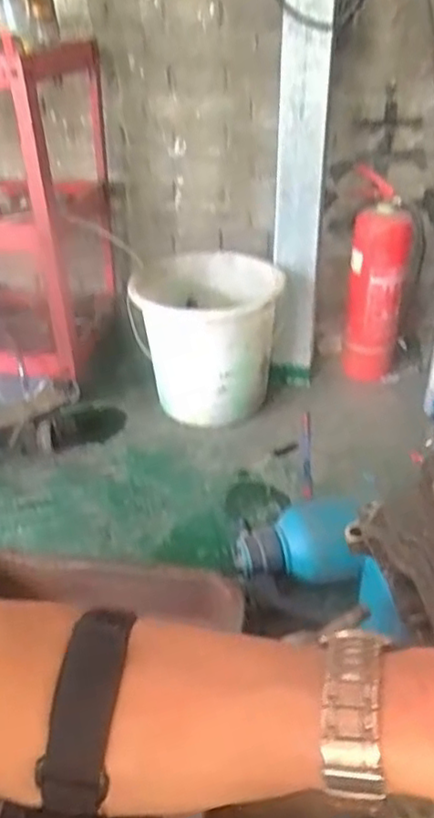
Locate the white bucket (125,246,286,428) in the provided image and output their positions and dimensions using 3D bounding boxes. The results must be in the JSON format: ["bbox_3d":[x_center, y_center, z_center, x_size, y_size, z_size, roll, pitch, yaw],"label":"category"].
[{"bbox_3d":[-0.017,-0.161,1.546,0.324,0.308,0.350,-3,32,-4],"label":"white bucket"}]

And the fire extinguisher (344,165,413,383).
[{"bbox_3d":[0.373,-0.289,1.561,0.136,0.454,0.113,7,33,13],"label":"fire extinguisher"}]

